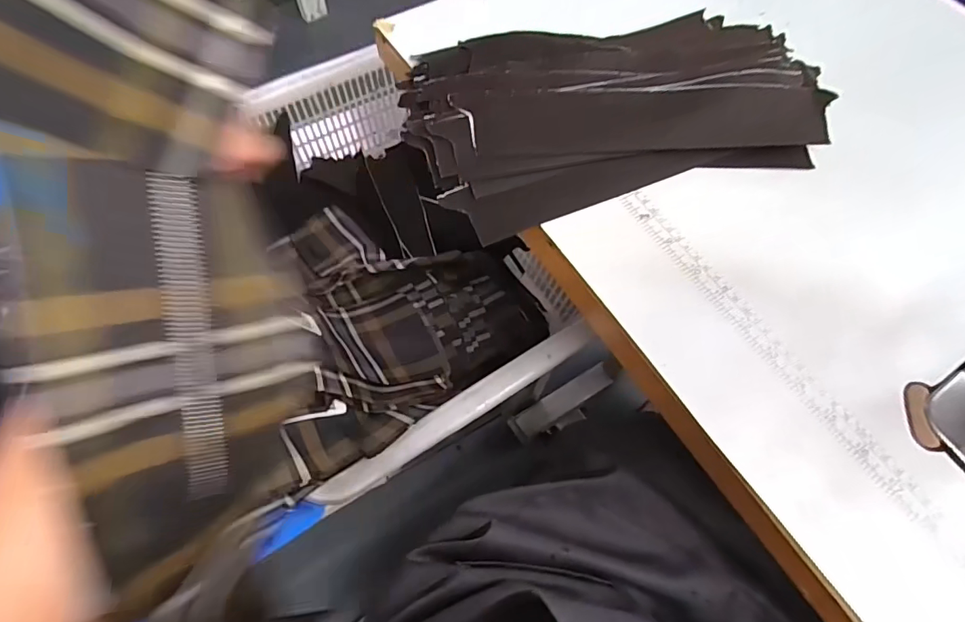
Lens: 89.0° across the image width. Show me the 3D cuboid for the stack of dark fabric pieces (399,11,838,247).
[{"bbox_3d":[0.118,-0.175,0.406,0.349,0.044,0.173,-14,66,-9],"label":"stack of dark fabric pieces"}]

